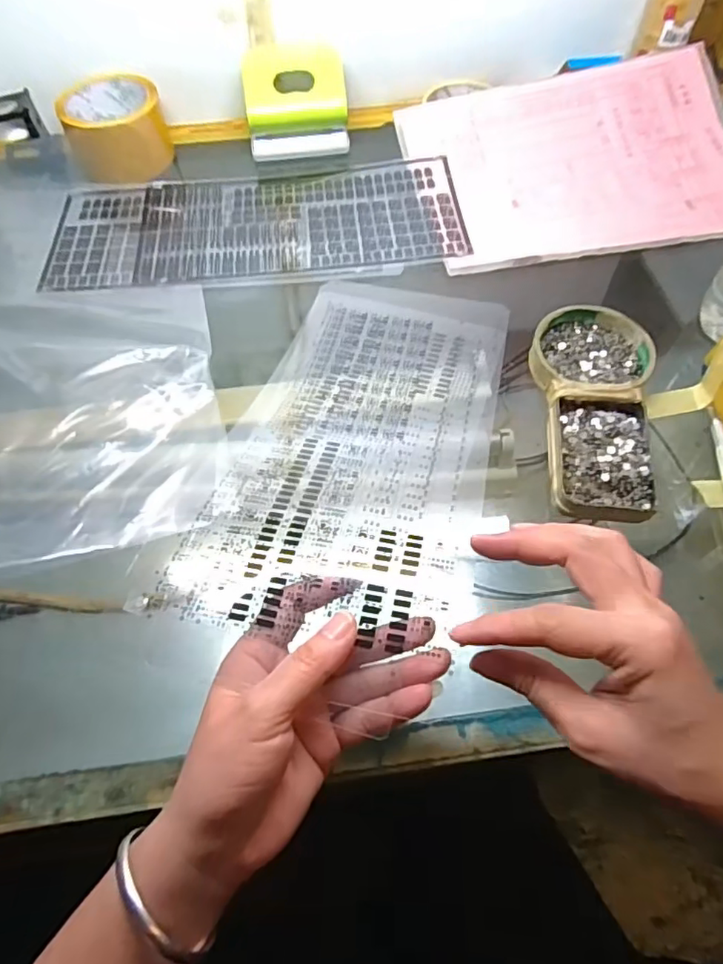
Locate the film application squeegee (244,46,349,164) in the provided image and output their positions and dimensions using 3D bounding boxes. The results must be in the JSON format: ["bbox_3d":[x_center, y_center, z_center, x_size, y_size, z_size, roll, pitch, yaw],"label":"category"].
[{"bbox_3d":[-0.064,-0.370,0.550,0.096,0.091,0.031,-8,38,-4],"label":"film application squeegee"}]

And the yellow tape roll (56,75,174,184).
[{"bbox_3d":[-0.237,-0.341,0.548,0.091,0.059,0.109,-12,59,-5],"label":"yellow tape roll"}]

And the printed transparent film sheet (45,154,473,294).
[{"bbox_3d":[-0.093,-0.239,0.517,0.361,0.007,0.152,-7,59,-3],"label":"printed transparent film sheet"}]

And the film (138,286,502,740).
[{"bbox_3d":[0.003,-0.039,0.372,0.173,0.052,0.311,15,61,11],"label":"film"}]

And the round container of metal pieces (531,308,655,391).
[{"bbox_3d":[0.166,-0.093,0.411,0.081,0.021,0.082,-1,59,2],"label":"round container of metal pieces"}]

